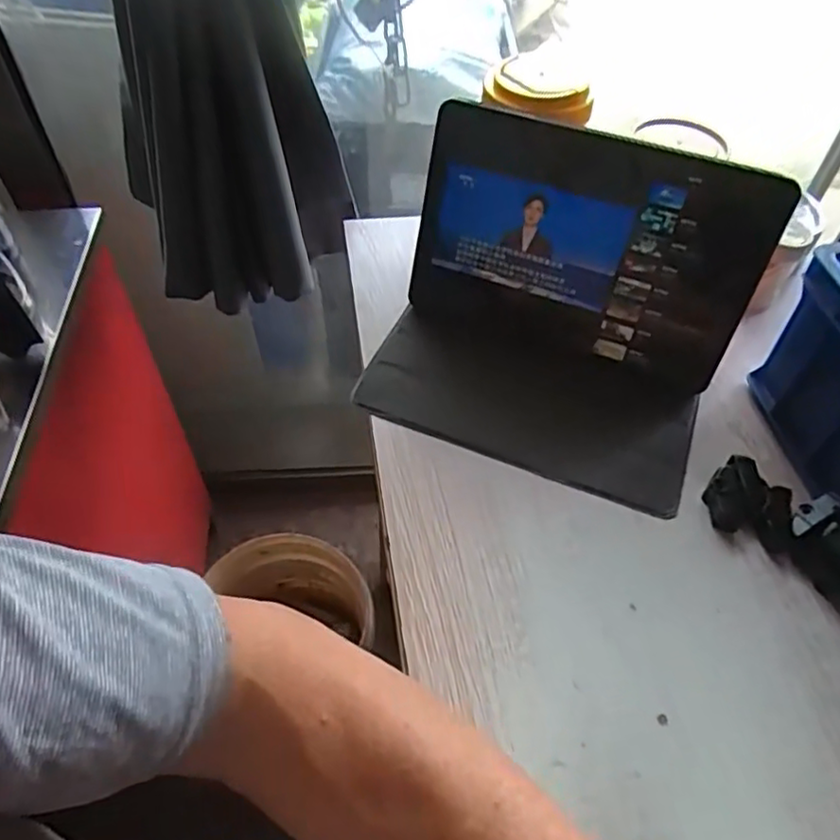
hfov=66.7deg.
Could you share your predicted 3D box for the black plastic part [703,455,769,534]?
[{"bbox_3d":[0.222,0.051,0.447,0.035,0.016,0.057,33,57,22],"label":"black plastic part"}]

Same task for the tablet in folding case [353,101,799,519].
[{"bbox_3d":[0.096,-0.081,0.458,0.254,0.162,0.176,20,53,13],"label":"tablet in folding case"}]

